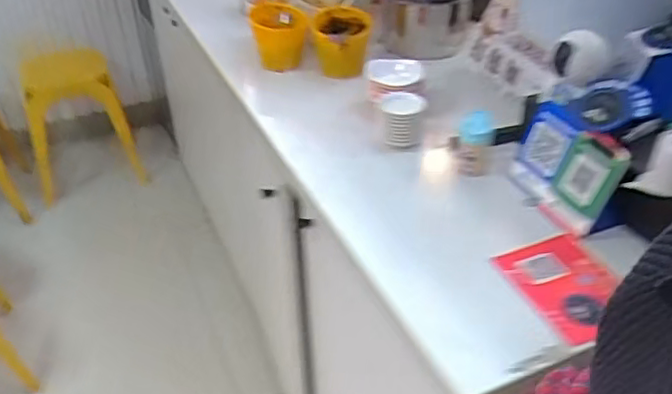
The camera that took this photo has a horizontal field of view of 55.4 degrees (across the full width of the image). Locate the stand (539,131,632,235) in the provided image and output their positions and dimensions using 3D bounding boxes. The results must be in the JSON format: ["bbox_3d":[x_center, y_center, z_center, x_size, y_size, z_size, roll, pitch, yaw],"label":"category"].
[{"bbox_3d":[0.328,-0.020,0.845,0.055,0.116,0.079,-19,41,-23],"label":"stand"}]

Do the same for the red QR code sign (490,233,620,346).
[{"bbox_3d":[0.284,0.106,0.782,0.116,0.012,0.158,-17,39,-17],"label":"red QR code sign"}]

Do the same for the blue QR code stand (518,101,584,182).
[{"bbox_3d":[0.304,-0.078,0.905,0.025,0.096,0.090,3,31,-27],"label":"blue QR code stand"}]

